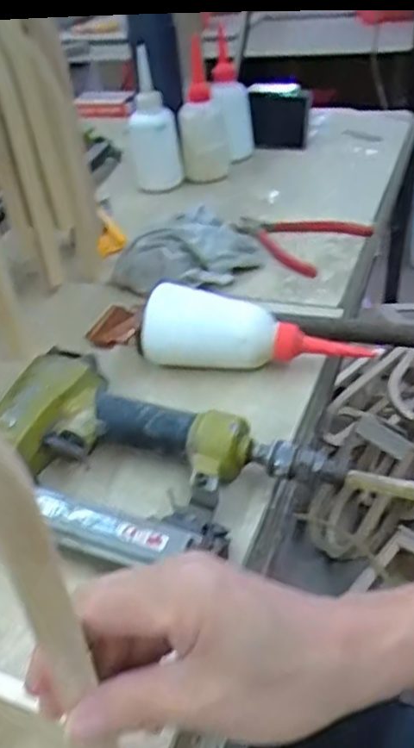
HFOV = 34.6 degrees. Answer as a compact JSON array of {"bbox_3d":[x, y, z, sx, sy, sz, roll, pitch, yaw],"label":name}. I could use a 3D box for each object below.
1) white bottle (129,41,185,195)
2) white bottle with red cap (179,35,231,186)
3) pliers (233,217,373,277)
[{"bbox_3d":[-0.068,-0.319,0.867,0.064,0.157,0.050,-10,36,-6],"label":"white bottle"},{"bbox_3d":[-0.007,-0.349,0.888,0.061,0.169,0.058,-4,36,2],"label":"white bottle with red cap"},{"bbox_3d":[0.092,-0.153,0.717,0.106,0.021,0.151,-29,42,-29],"label":"pliers"}]

